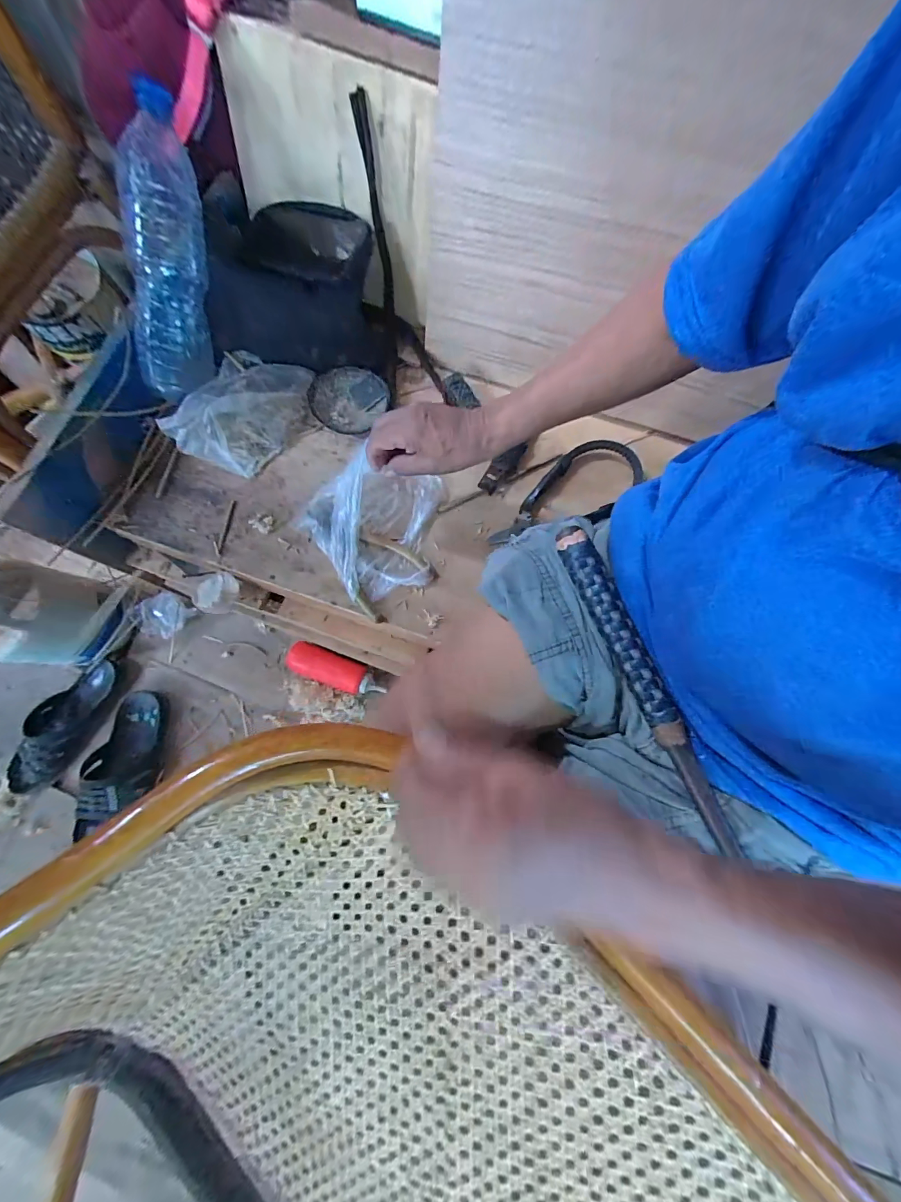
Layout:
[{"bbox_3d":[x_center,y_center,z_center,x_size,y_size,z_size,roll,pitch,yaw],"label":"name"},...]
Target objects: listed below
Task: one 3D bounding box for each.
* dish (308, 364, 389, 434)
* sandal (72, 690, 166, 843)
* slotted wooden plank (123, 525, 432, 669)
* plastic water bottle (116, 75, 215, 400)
[{"bbox_3d":[-0.133,-0.265,0.541,0.100,0.019,0.090,-9,77,-3],"label":"dish"},{"bbox_3d":[-0.551,0.277,0.695,0.105,0.059,0.237,6,65,0],"label":"sandal"},{"bbox_3d":[-0.245,0.002,0.556,0.454,0.030,0.050,20,78,3],"label":"slotted wooden plank"},{"bbox_3d":[-0.304,-0.369,0.445,0.061,0.089,0.268,16,118,3],"label":"plastic water bottle"}]

